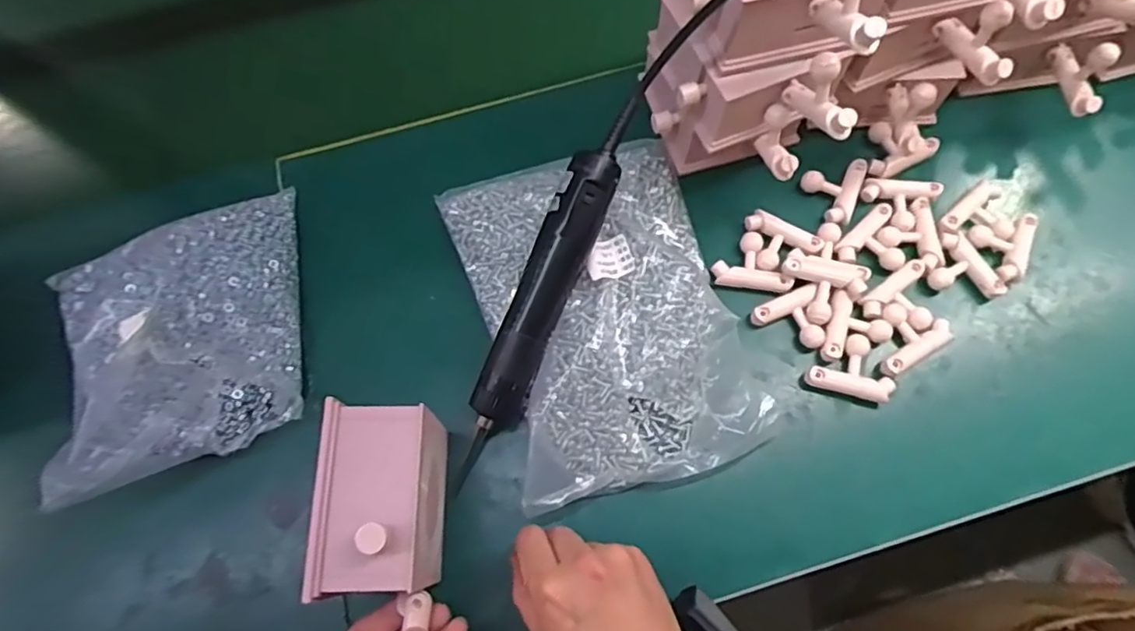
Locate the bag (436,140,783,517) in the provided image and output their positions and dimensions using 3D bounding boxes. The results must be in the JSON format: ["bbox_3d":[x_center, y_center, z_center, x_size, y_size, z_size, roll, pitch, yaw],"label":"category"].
[{"bbox_3d":[0.032,-0.013,0.459,0.198,0.039,0.269,-17,69,-4],"label":"bag"}]

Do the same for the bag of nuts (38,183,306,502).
[{"bbox_3d":[-0.280,0.012,0.448,0.179,0.050,0.196,-21,69,-6],"label":"bag of nuts"}]

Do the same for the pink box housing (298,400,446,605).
[{"bbox_3d":[-0.108,0.111,0.375,0.054,0.101,0.100,0,69,3],"label":"pink box housing"}]

